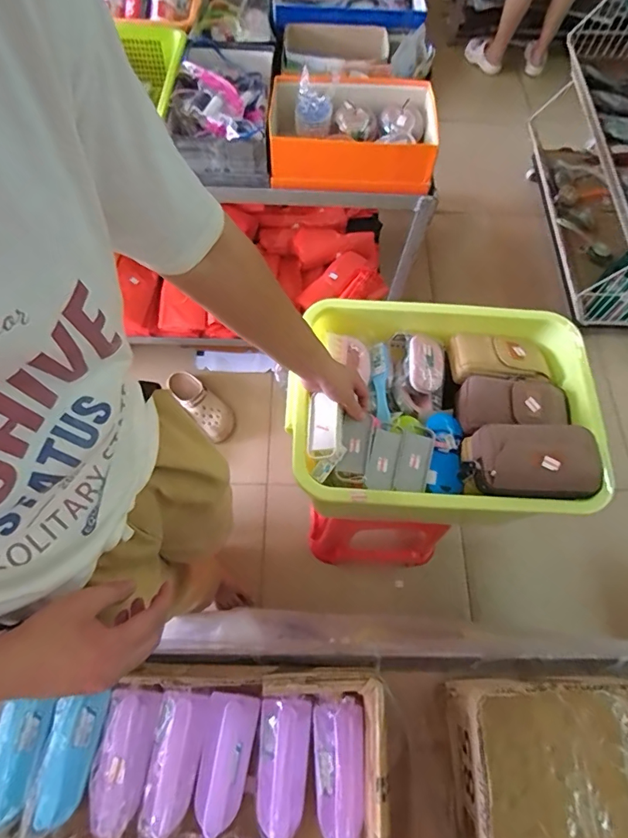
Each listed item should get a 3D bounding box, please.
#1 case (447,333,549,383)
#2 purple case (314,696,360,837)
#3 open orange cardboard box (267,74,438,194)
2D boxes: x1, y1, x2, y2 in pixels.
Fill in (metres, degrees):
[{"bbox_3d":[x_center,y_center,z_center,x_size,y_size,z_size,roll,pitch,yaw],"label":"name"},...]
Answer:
[{"bbox_3d":[0.338,-0.118,0.847,0.170,0.033,0.102,1,66,-2],"label":"case"},{"bbox_3d":[0.027,0.402,0.511,0.048,0.035,0.152,-1,66,-3],"label":"purple case"},{"bbox_3d":[0.079,-0.603,0.955,0.323,0.105,0.244,5,66,0],"label":"open orange cardboard box"}]

